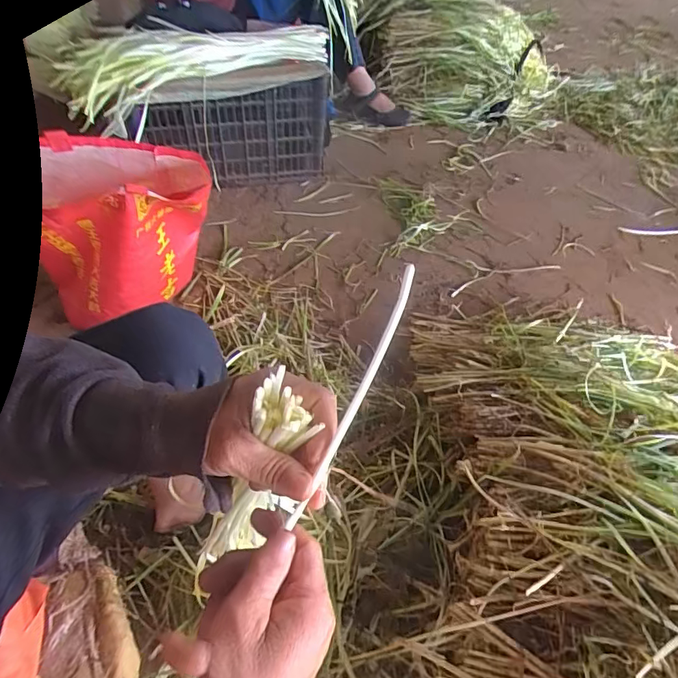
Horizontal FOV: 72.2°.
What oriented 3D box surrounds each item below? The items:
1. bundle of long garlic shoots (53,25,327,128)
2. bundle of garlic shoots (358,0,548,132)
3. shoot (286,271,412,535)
[{"bbox_3d":[-0.332,-0.649,1.084,0.603,0.125,0.189,-19,58,-19],"label":"bundle of long garlic shoots"},{"bbox_3d":[0.436,-0.934,1.551,0.715,0.298,0.369,2,54,-4],"label":"bundle of garlic shoots"},{"bbox_3d":[0.009,0.034,0.275,0.008,0.019,0.164,26,89,13],"label":"shoot"}]

